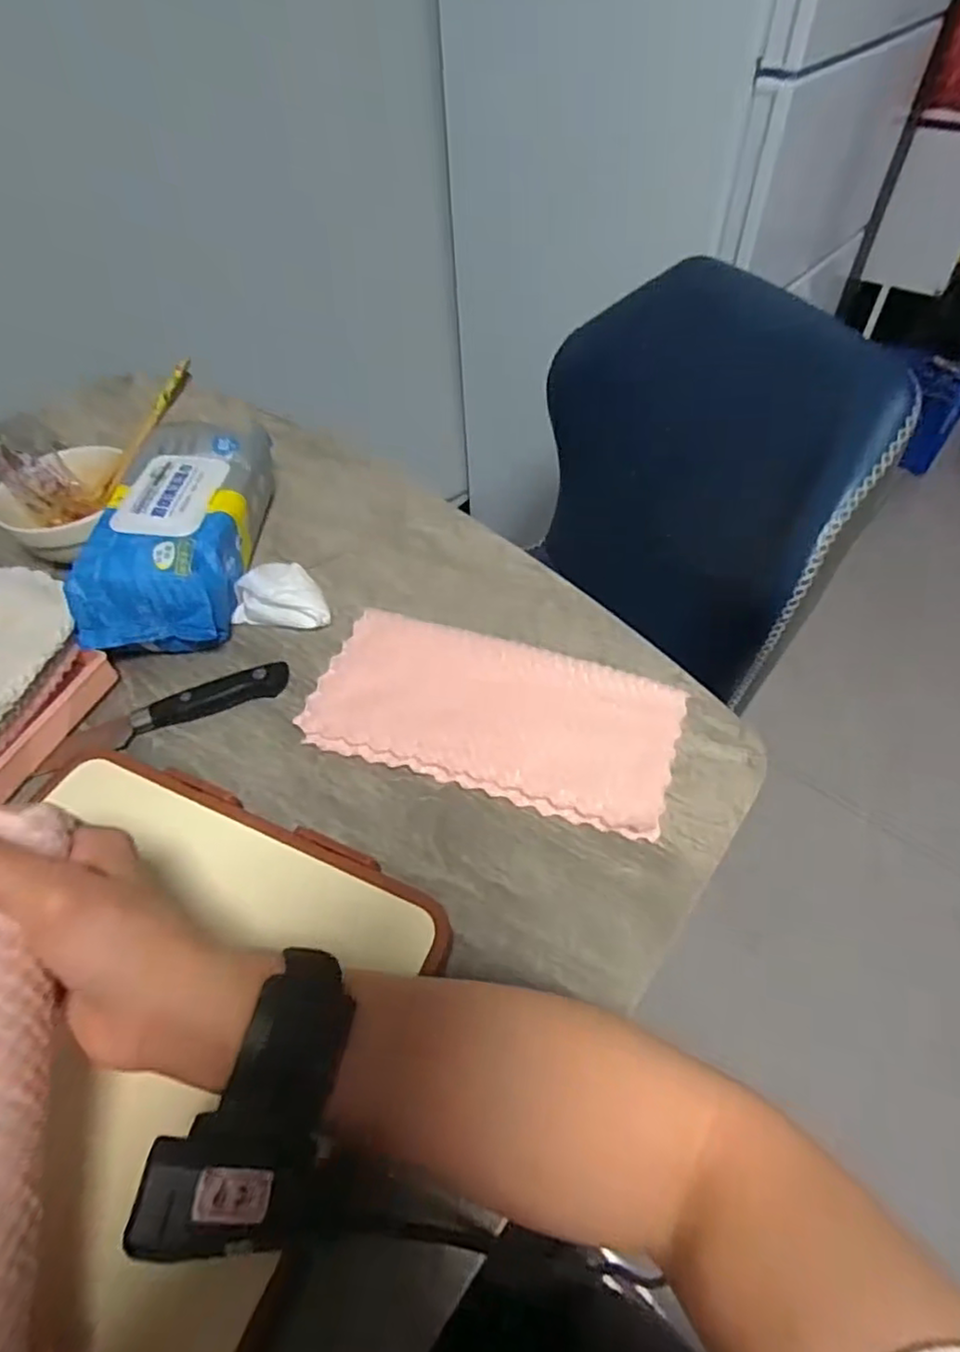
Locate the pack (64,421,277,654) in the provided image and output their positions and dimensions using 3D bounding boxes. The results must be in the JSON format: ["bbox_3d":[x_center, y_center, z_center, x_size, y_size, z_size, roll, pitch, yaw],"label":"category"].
[{"bbox_3d":[-0.228,-0.115,0.508,0.094,0.078,0.225,0,52,3],"label":"pack"}]

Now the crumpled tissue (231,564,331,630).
[{"bbox_3d":[-0.150,-0.065,0.502,0.072,0.027,0.065,3,52,5],"label":"crumpled tissue"}]

